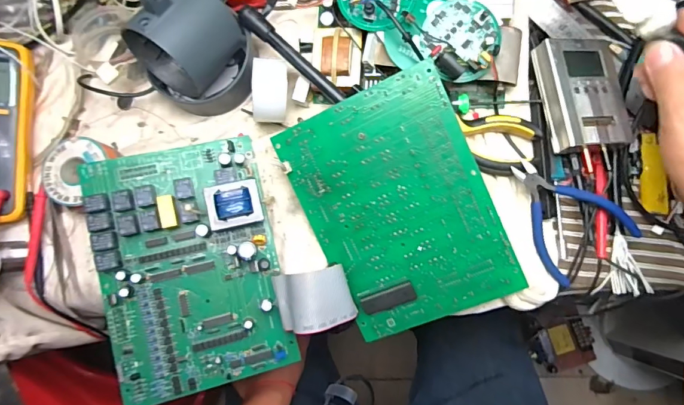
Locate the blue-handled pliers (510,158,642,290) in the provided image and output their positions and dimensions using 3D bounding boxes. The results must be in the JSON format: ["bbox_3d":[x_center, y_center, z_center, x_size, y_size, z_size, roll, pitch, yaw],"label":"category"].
[{"bbox_3d":[0.201,0.009,0.385,0.080,0.029,0.115,-40,82,-2],"label":"blue-handled pliers"}]

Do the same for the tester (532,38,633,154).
[{"bbox_3d":[0.223,-0.100,0.386,0.069,0.025,0.101,-9,83,-11],"label":"tester"}]

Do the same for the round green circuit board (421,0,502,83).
[{"bbox_3d":[0.110,-0.150,0.377,0.066,0.016,0.070,0,83,3],"label":"round green circuit board"}]

